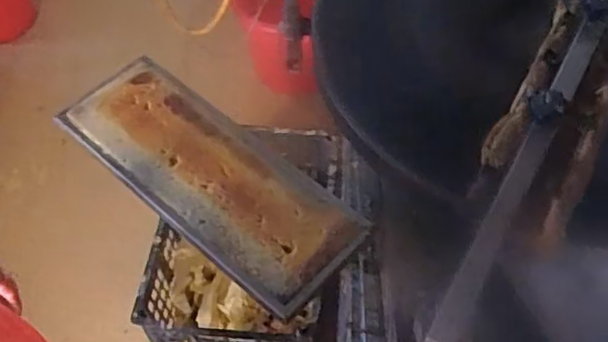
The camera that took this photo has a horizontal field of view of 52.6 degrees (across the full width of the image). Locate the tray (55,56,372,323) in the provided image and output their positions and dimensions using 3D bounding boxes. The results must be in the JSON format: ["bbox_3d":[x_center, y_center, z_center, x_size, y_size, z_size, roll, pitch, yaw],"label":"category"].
[{"bbox_3d":[-0.125,-0.006,0.759,0.424,0.031,0.147,36,64,23],"label":"tray"}]

